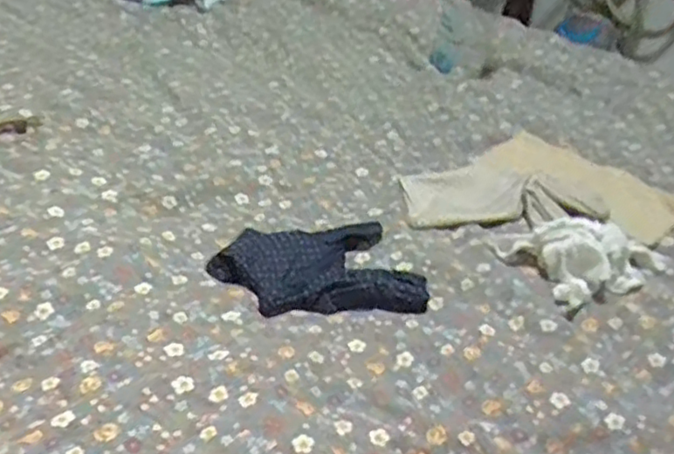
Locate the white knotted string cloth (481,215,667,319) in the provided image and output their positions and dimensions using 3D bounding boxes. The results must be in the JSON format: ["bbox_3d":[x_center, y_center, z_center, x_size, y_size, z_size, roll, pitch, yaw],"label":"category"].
[{"bbox_3d":[0.200,0.030,0.561,0.143,0.046,0.084,9,33,5],"label":"white knotted string cloth"}]

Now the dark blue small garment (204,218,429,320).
[{"bbox_3d":[-0.017,0.031,0.547,0.153,0.015,0.111,-4,34,-16],"label":"dark blue small garment"}]

